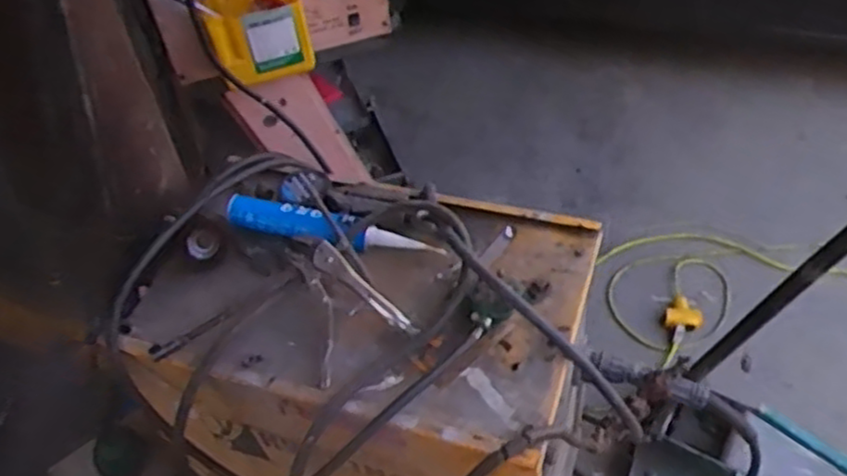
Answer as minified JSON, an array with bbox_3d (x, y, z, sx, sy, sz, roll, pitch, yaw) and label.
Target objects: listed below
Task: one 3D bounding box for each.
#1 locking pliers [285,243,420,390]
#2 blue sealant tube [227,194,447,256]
[{"bbox_3d":[-0.115,0.074,0.964,0.132,0.045,0.201,-24,51,-18],"label":"locking pliers"},{"bbox_3d":[-0.126,-0.017,1.039,0.295,0.051,0.054,9,49,11],"label":"blue sealant tube"}]

